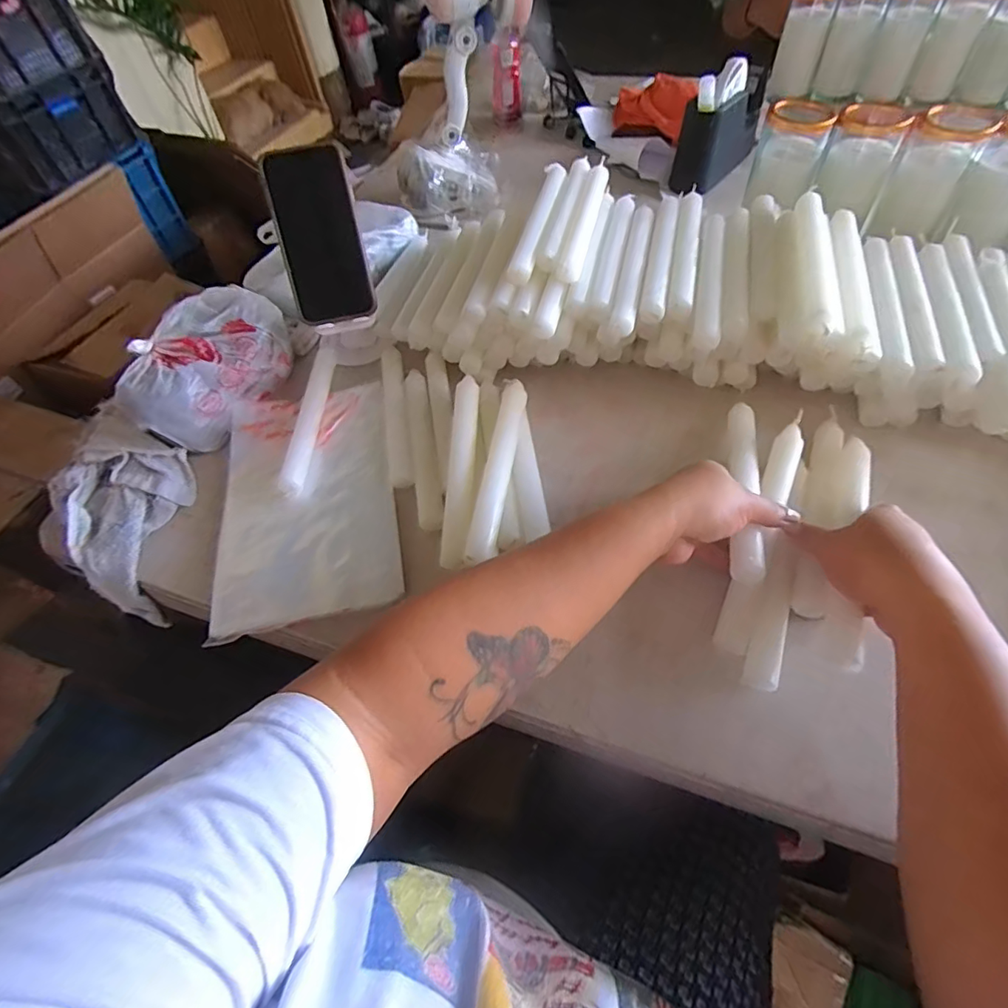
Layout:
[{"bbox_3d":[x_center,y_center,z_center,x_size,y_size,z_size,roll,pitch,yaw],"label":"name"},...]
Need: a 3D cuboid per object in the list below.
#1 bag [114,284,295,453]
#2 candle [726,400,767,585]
[{"bbox_3d":[-0.307,-0.146,0.533,0.113,0.064,0.174,10,57,13],"label":"bag"},{"bbox_3d":[0.191,-0.021,0.419,0.022,0.016,0.199,12,48,12],"label":"candle"}]

